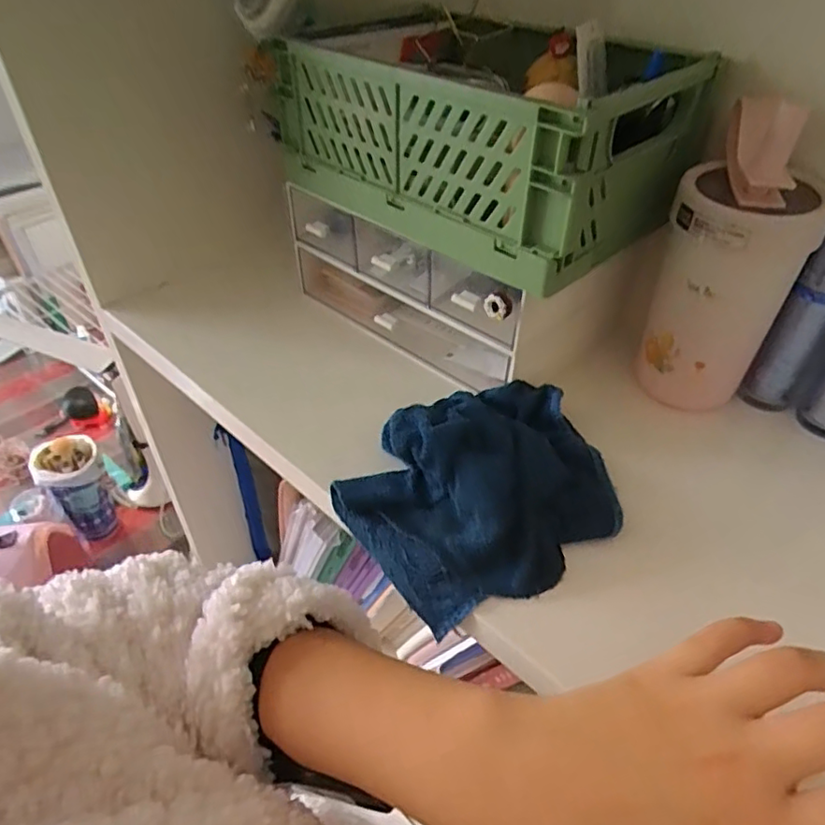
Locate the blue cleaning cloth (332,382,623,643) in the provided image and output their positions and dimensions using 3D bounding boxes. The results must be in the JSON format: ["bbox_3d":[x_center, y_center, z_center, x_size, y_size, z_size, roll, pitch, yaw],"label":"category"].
[{"bbox_3d":[0.047,0.042,0.358,0.158,0.062,0.132,-27,49,-26],"label":"blue cleaning cloth"}]

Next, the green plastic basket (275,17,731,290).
[{"bbox_3d":[0.045,-0.194,0.411,0.154,0.099,0.262,-34,52,-30],"label":"green plastic basket"}]

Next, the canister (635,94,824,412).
[{"bbox_3d":[0.194,-0.087,0.385,0.090,0.176,0.071,27,50,26],"label":"canister"}]

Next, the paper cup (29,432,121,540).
[{"bbox_3d":[-0.504,0.125,0.899,0.107,0.156,0.088,-27,49,-26],"label":"paper cup"}]

